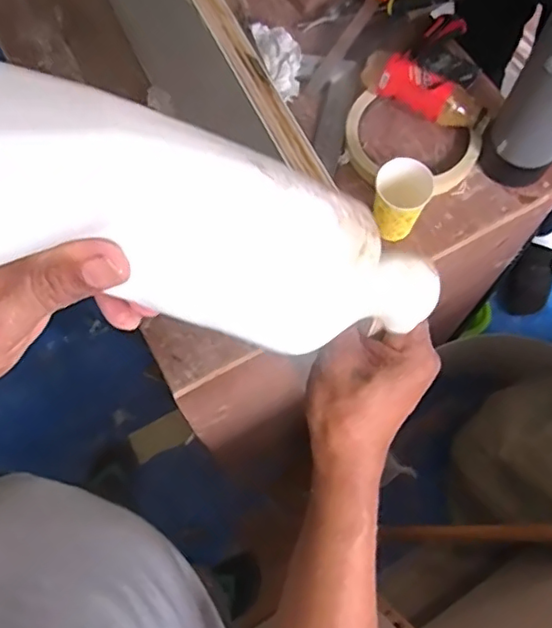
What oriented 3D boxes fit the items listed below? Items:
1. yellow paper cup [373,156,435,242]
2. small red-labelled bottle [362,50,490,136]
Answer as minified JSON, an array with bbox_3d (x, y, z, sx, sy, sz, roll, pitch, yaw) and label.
[{"bbox_3d":[0.153,-0.135,0.722,0.064,0.085,0.077,6,68,3],"label":"yellow paper cup"},{"bbox_3d":[0.204,-0.301,0.792,0.182,0.049,0.051,27,70,11],"label":"small red-labelled bottle"}]

